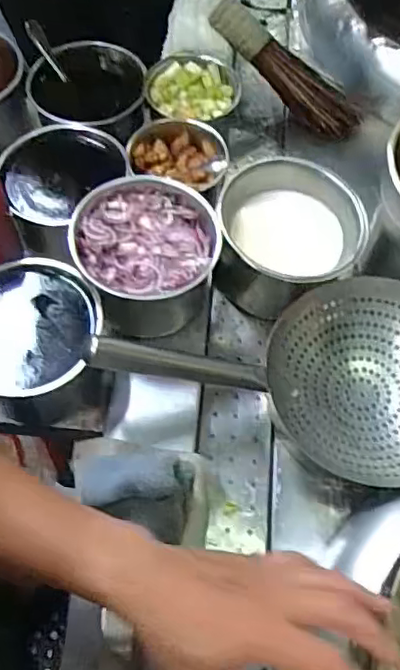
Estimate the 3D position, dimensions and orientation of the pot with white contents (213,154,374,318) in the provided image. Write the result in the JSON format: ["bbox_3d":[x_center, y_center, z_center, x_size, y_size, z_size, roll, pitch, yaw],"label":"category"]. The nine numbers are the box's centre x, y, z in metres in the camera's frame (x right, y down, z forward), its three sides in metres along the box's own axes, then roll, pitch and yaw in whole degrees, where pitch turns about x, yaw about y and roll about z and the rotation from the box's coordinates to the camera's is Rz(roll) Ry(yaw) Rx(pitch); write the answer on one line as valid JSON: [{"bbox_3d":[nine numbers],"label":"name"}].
[{"bbox_3d":[0.109,-0.121,0.775,0.175,0.109,0.172,2,63,-3],"label":"pot with white contents"}]

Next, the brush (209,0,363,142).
[{"bbox_3d":[0.132,-0.401,0.937,0.267,0.070,0.056,39,65,-10],"label":"brush"}]

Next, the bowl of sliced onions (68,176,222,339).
[{"bbox_3d":[-0.061,-0.091,0.713,0.156,0.096,0.159,2,63,-3],"label":"bowl of sliced onions"}]

